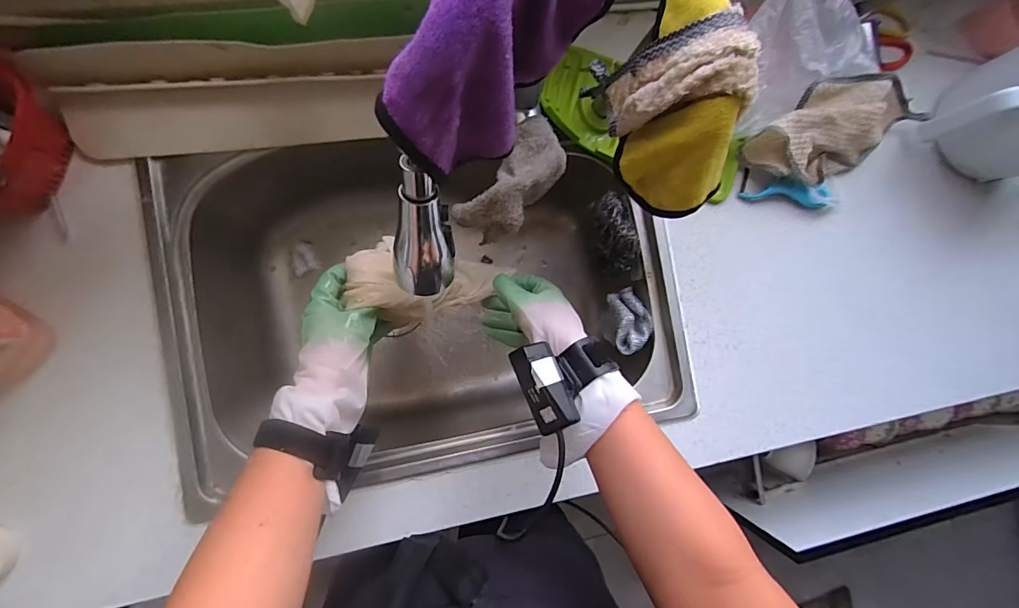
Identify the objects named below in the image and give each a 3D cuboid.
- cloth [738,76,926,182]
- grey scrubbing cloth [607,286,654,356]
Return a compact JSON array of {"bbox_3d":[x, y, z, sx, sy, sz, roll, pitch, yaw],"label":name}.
[{"bbox_3d":[0.412,-0.218,0.553,0.249,0.079,0.099,-20,90,-9],"label":"cloth"},{"bbox_3d":[0.154,0.020,0.565,0.045,0.016,0.084,-2,65,-10],"label":"grey scrubbing cloth"}]

